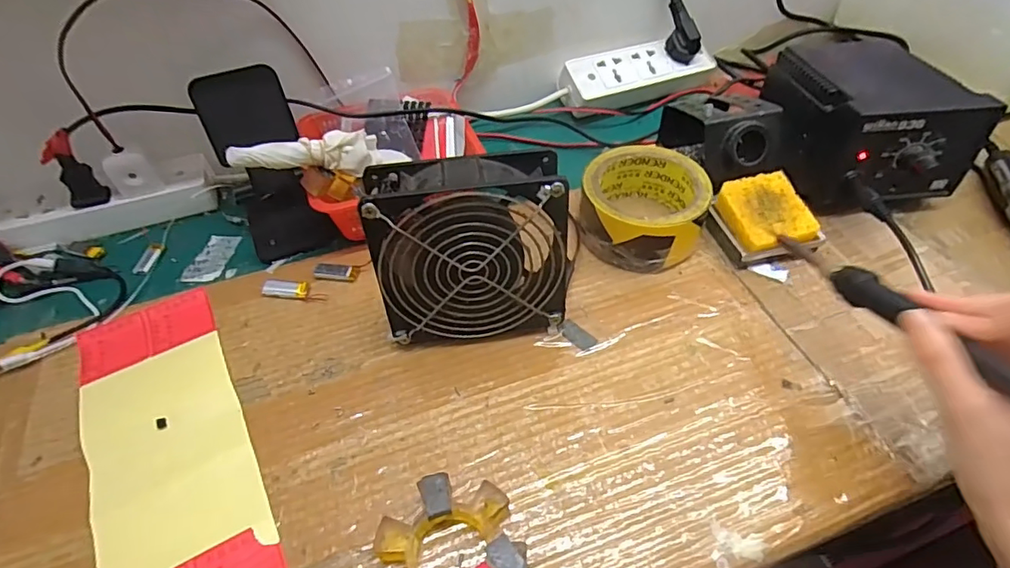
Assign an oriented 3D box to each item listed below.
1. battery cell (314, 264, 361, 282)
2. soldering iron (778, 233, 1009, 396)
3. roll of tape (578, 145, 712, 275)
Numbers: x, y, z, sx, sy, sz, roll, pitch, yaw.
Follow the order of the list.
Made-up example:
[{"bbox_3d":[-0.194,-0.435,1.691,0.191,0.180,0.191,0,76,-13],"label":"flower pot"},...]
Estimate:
[{"bbox_3d":[-0.131,-0.009,0.415,0.033,0.006,0.013,4,49,6],"label":"battery cell"},{"bbox_3d":[0.216,0.019,0.280,0.018,0.017,0.193,-18,39,-13],"label":"soldering iron"},{"bbox_3d":[0.108,-0.059,0.421,0.093,0.053,0.089,-1,49,1],"label":"roll of tape"}]

